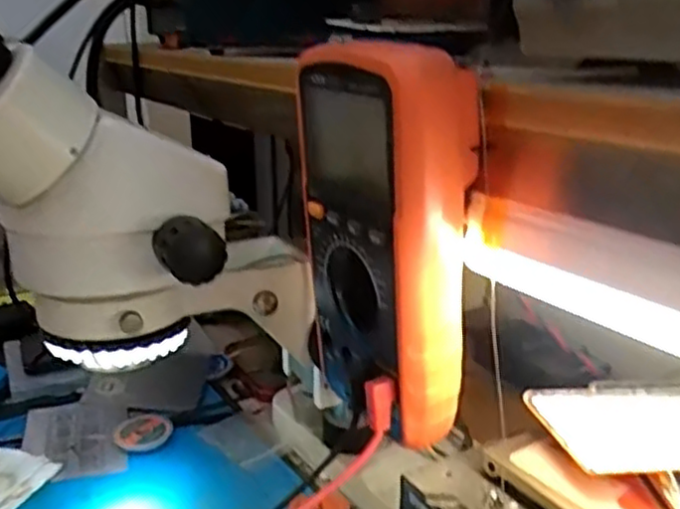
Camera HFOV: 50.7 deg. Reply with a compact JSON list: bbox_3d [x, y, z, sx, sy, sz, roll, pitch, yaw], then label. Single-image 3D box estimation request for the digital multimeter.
[{"bbox_3d":[0.020,-0.002,0.336,0.048,0.176,0.083,-11,20,-25],"label":"digital multimeter"}]

